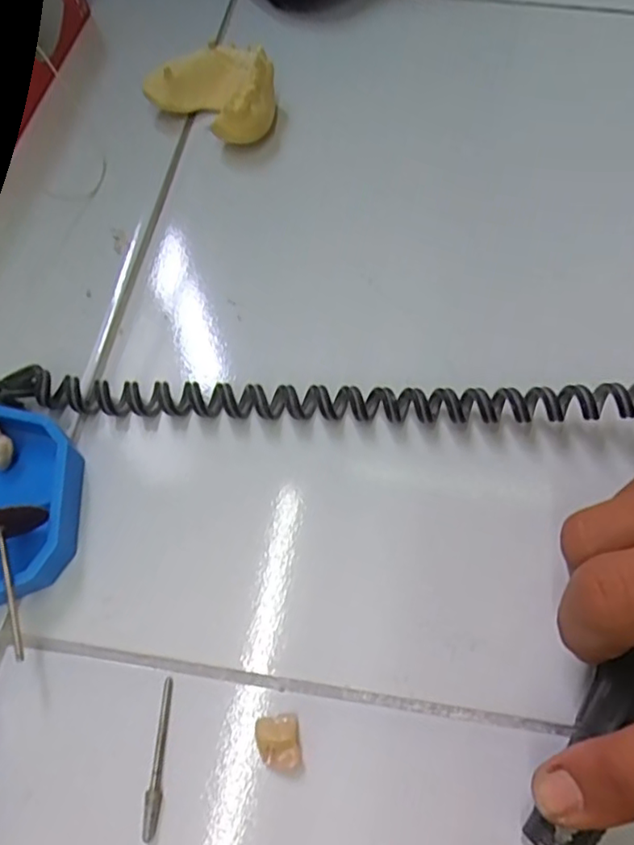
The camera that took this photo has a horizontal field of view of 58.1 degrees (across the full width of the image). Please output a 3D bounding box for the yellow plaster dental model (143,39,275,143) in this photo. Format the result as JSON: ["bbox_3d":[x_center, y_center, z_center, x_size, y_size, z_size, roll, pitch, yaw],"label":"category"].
[{"bbox_3d":[-0.050,-0.173,0.299,0.067,0.027,0.050,35,70,15],"label":"yellow plaster dental model"}]

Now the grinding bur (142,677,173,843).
[{"bbox_3d":[-0.050,0.105,0.180,0.004,0.004,0.044,-1,64,1],"label":"grinding bur"}]

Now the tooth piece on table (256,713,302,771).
[{"bbox_3d":[-0.012,0.101,0.180,0.013,0.008,0.015,-7,64,-3],"label":"tooth piece on table"}]

